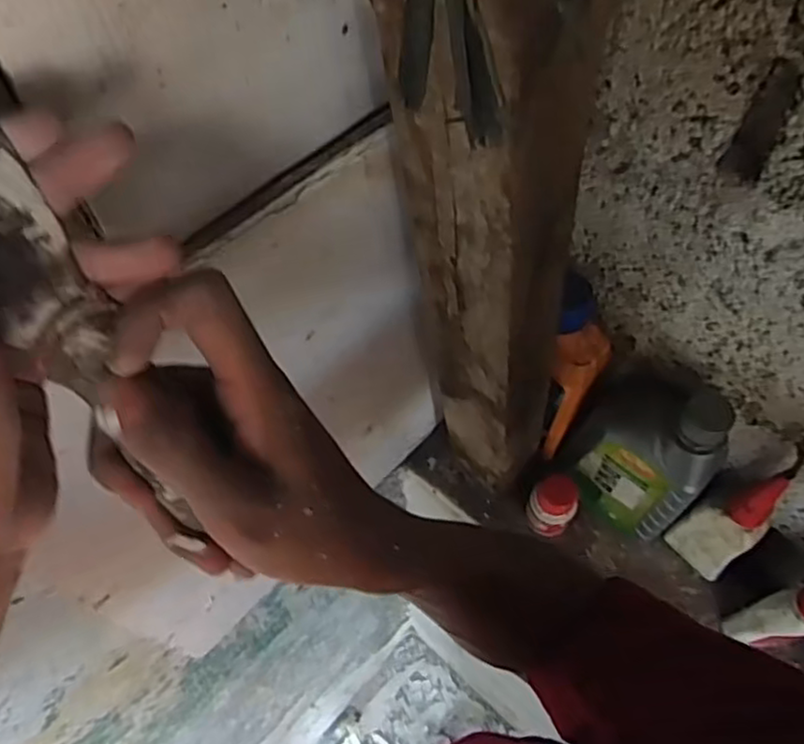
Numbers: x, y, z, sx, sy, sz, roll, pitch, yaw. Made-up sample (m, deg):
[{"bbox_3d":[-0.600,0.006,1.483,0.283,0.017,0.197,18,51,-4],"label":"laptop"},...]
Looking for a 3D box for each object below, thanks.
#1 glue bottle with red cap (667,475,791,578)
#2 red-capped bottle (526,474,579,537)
[{"bbox_3d":[0.266,0.124,0.580,0.024,0.165,0.051,-37,65,-16],"label":"glue bottle with red cap"},{"bbox_3d":[0.138,0.121,0.644,0.039,0.062,0.039,-1,60,2],"label":"red-capped bottle"}]

